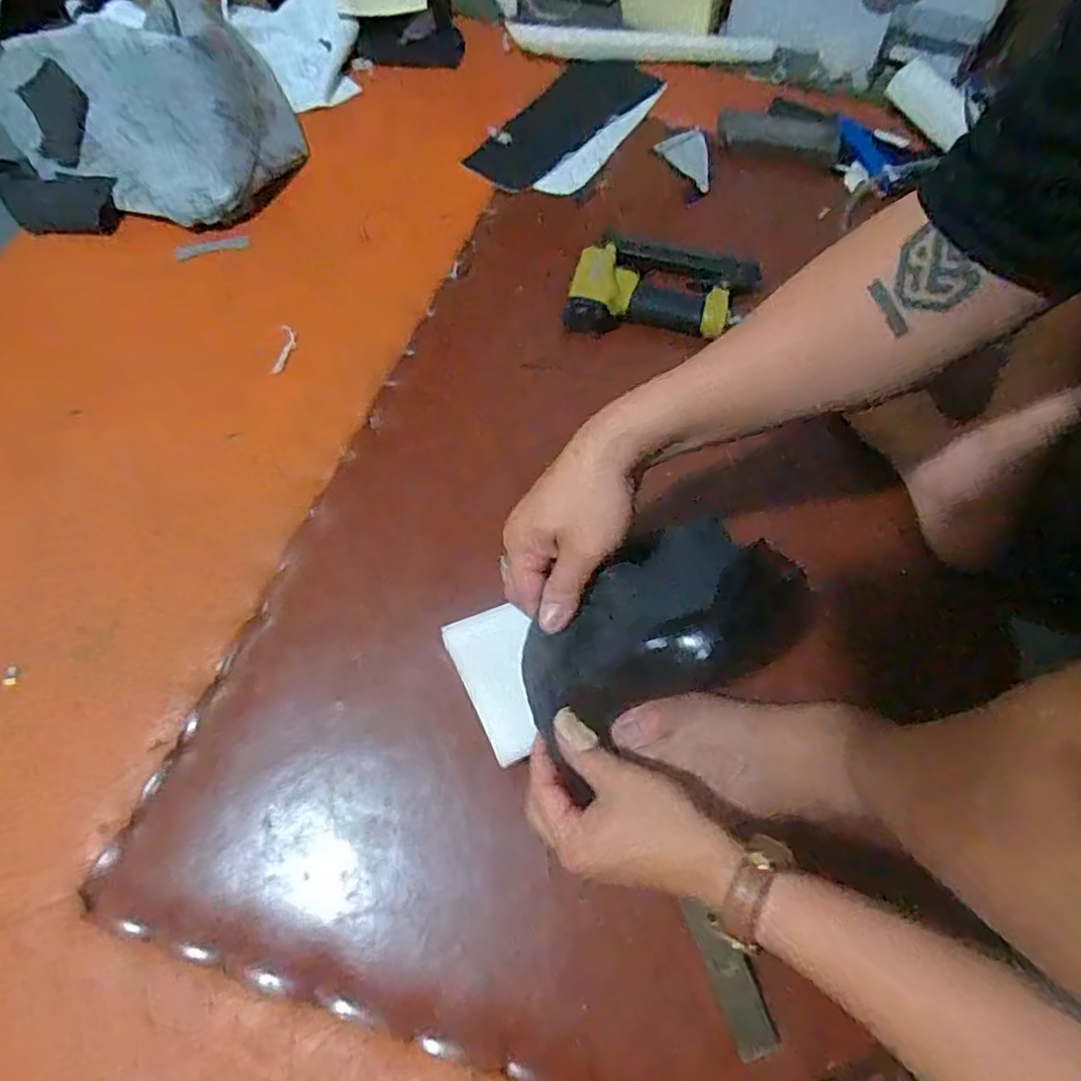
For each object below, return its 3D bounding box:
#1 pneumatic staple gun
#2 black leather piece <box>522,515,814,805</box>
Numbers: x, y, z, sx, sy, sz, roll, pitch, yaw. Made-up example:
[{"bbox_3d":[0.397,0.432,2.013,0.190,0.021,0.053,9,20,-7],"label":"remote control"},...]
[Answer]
[{"bbox_3d":[0.131,-0.282,0.711,0.213,0.042,0.125,-2,67,-2],"label":"pneumatic staple gun"},{"bbox_3d":[0.074,0.066,0.435,0.189,0.104,0.111,-36,72,-15],"label":"black leather piece"}]

